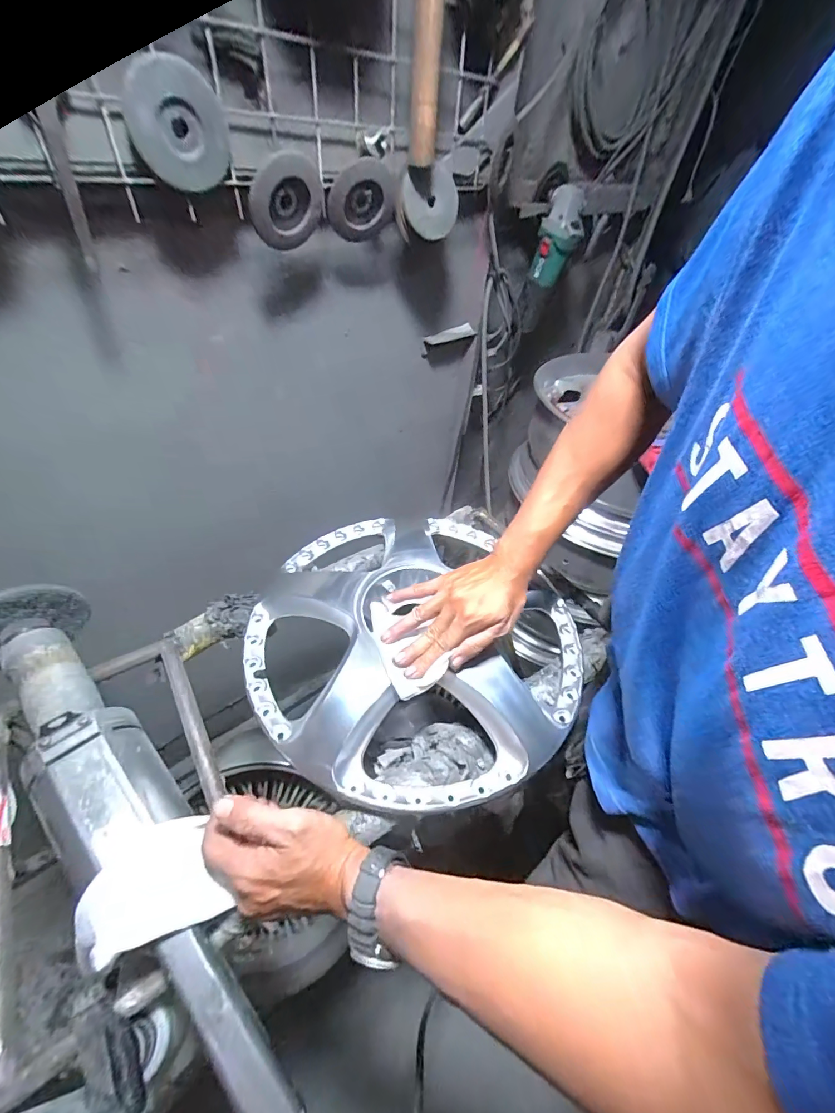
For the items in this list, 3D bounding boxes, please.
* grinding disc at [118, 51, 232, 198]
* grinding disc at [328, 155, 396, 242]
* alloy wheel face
[{"bbox_3d":[-0.244,-0.440,0.424,0.093,0.093,0.023,-22,52,-25],"label":"grinding disc"},{"bbox_3d":[-0.073,-0.481,0.567,0.103,0.099,0.013,-30,77,-2],"label":"grinding disc"},{"bbox_3d":[-0.009,0.092,0.546,0.400,0.070,0.415,3,46,-3],"label":"alloy wheel face"}]

